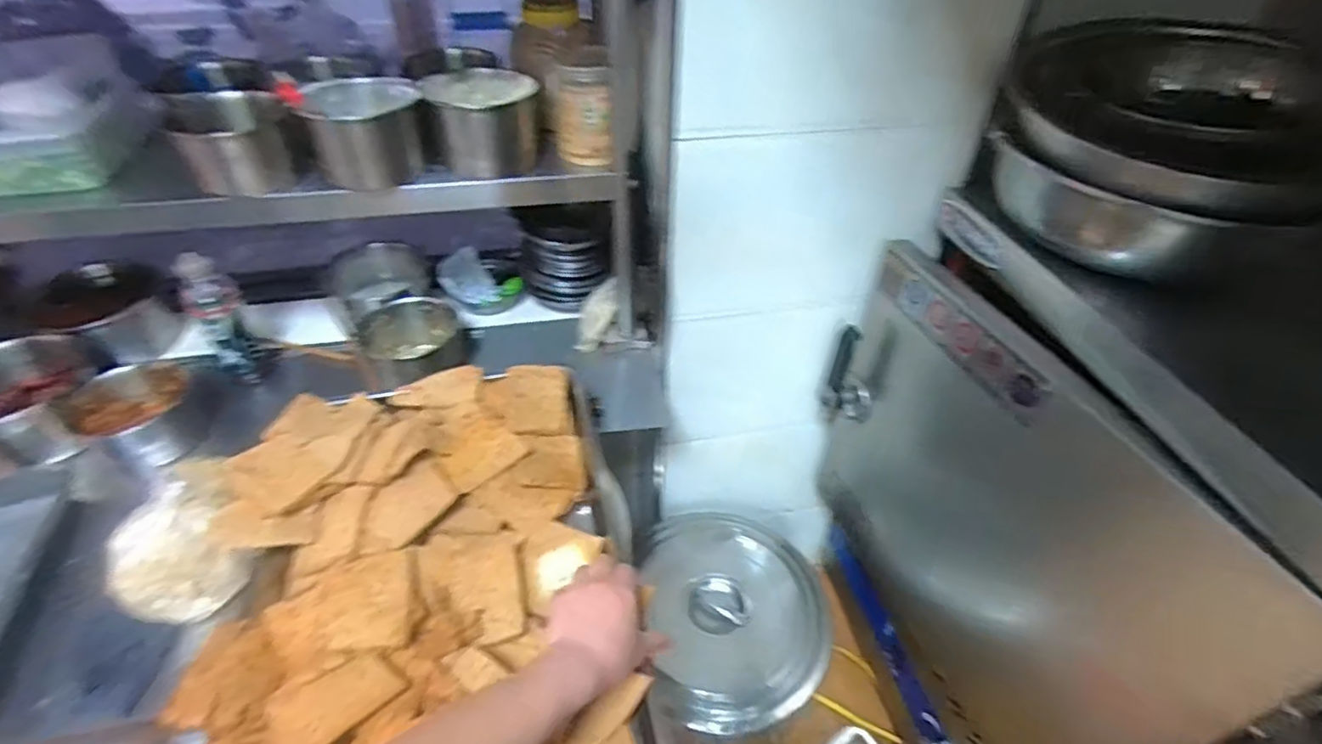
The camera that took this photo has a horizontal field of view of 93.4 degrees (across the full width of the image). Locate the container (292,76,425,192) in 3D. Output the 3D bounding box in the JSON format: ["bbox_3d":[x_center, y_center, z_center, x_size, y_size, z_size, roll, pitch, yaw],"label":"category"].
[{"bbox_3d":[-0.413,-0.336,0.876,0.150,0.118,0.123,-21,47,-22],"label":"container"}]

